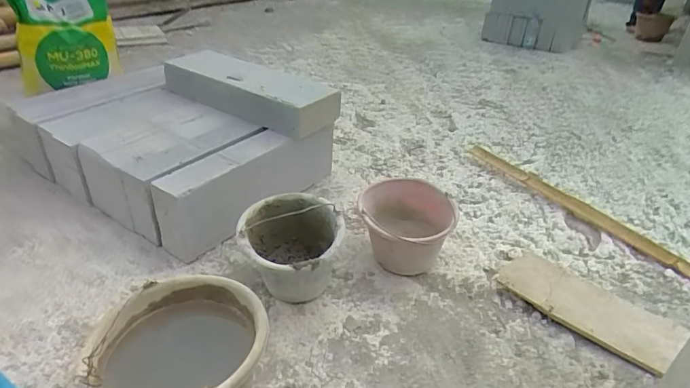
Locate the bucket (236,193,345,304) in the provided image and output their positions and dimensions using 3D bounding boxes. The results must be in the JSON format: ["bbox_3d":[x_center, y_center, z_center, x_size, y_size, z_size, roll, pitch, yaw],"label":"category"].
[{"bbox_3d":[-0.123,0.138,1.005,0.216,0.185,0.236,2,33,-1],"label":"bucket"}]

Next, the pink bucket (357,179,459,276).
[{"bbox_3d":[0.150,0.096,1.102,0.221,0.173,0.210,2,33,-1],"label":"pink bucket"}]

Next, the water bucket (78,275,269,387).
[{"bbox_3d":[-0.254,0.272,0.722,0.244,0.231,0.254,2,33,-1],"label":"water bucket"}]

